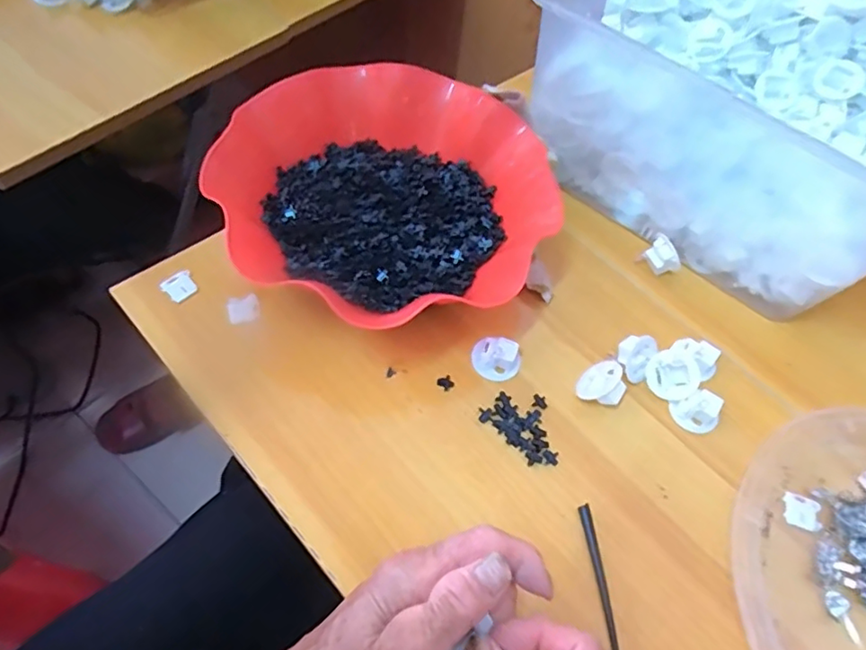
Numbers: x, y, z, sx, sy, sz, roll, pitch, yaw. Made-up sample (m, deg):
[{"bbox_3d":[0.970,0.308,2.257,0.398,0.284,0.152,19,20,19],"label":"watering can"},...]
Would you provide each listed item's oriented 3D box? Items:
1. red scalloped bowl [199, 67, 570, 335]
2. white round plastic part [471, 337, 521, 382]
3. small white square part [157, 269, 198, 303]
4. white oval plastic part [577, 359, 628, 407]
[{"bbox_3d":[-0.028,-0.082,0.412,0.217,0.088,0.207,3,59,-5],"label":"red scalloped bowl"},{"bbox_3d":[0.042,0.021,0.380,0.032,0.013,0.025,20,61,9],"label":"white round plastic part"},{"bbox_3d":[-0.173,-0.026,0.399,0.018,0.006,0.022,40,66,19],"label":"small white square part"},{"bbox_3d":[0.110,0.038,0.375,0.027,0.021,0.030,33,64,15],"label":"white oval plastic part"}]

